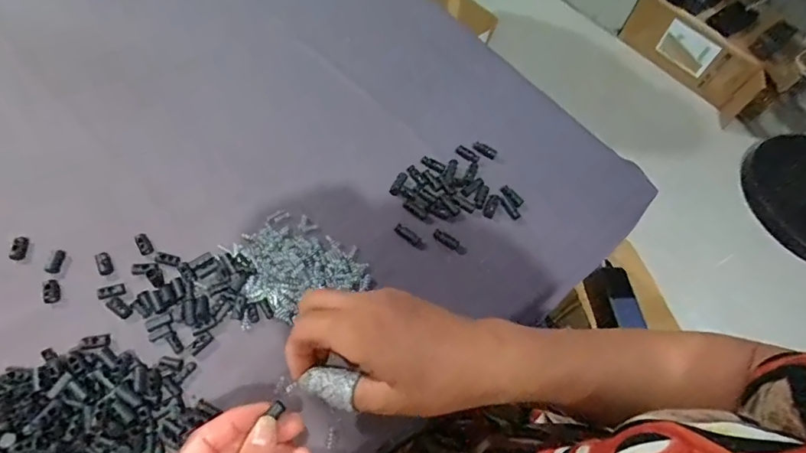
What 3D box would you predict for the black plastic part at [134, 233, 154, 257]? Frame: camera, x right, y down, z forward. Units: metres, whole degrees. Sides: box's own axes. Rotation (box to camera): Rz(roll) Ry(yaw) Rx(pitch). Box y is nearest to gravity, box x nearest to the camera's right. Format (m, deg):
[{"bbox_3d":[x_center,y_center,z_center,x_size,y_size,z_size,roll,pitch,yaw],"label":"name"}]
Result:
[{"bbox_3d":[-0.218,0.015,0.381,0.010,0.007,0.023,-29,66,-19],"label":"black plastic part"}]

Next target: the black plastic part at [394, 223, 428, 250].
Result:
[{"bbox_3d":[0.007,0.009,0.408,0.033,0.007,0.008,34,63,14],"label":"black plastic part"}]

